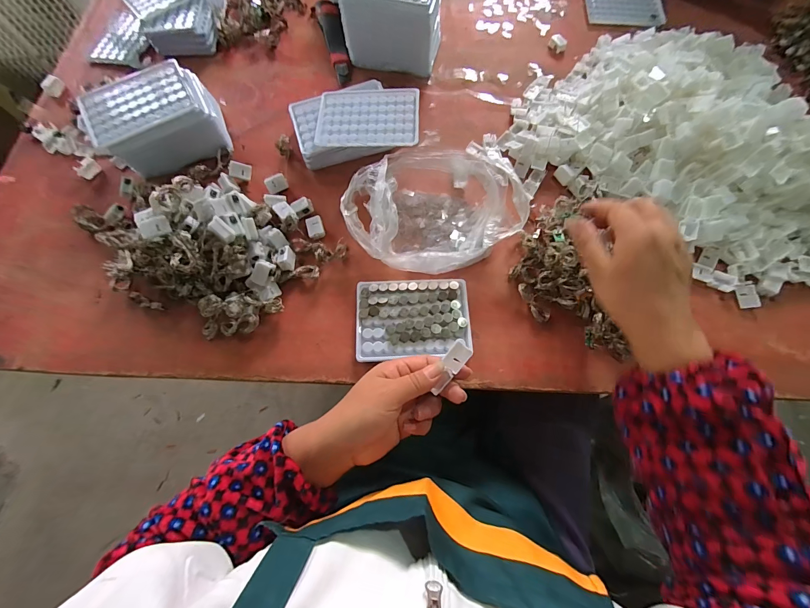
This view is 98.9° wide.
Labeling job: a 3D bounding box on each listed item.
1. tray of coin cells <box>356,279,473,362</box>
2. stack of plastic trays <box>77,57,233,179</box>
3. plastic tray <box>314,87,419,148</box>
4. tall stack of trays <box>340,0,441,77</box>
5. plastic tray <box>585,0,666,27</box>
[{"bbox_3d":[0.010,0.017,0.400,0.128,0.013,0.091,-2,71,0],"label":"tray of coin cells"},{"bbox_3d":[-0.324,-0.237,0.462,0.144,0.075,0.110,-24,72,-8],"label":"stack of plastic trays"},{"bbox_3d":[-0.047,-0.241,0.446,0.128,0.010,0.095,4,71,2],"label":"plastic tray"},{"bbox_3d":[-0.015,-0.423,0.517,0.130,0.103,0.110,12,71,5],"label":"tall stack of trays"},{"bbox_3d":[0.376,-0.514,0.596,0.126,0.008,0.106,2,71,1],"label":"plastic tray"}]

